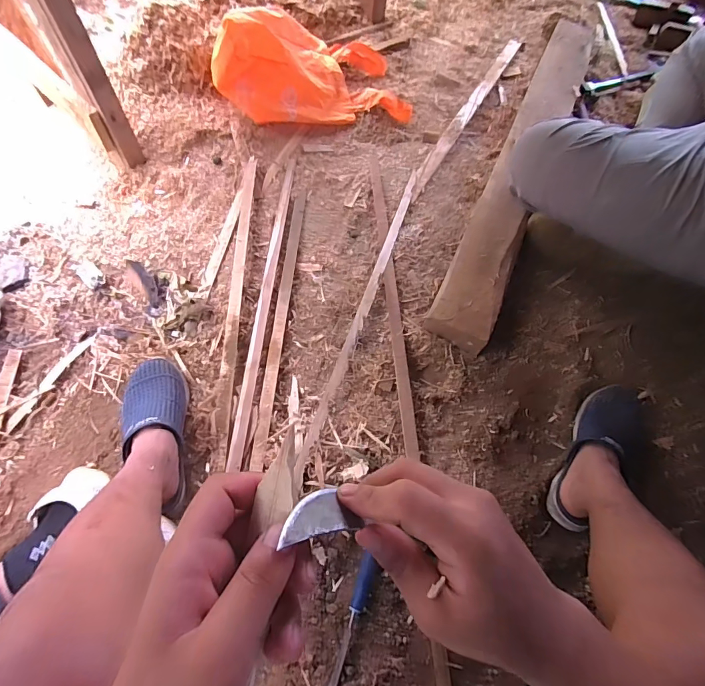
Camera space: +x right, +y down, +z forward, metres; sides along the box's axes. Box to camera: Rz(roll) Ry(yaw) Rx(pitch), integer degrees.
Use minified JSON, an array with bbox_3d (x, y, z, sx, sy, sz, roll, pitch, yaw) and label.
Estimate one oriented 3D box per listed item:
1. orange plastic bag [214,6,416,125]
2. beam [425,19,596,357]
[{"bbox_3d":[-0.106,-0.727,1.031,0.456,0.210,0.262,-10,64,-6],"label":"orange plastic bag"},{"bbox_3d":[0.417,-0.453,0.977,0.123,0.076,1.093,23,65,10],"label":"beam"}]

